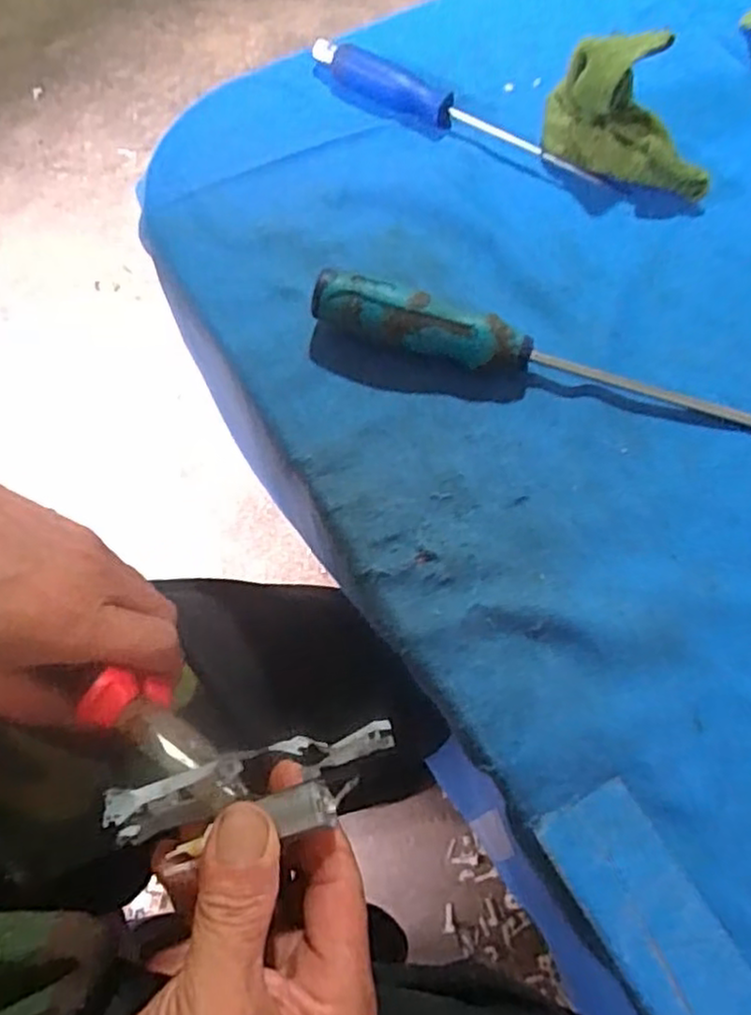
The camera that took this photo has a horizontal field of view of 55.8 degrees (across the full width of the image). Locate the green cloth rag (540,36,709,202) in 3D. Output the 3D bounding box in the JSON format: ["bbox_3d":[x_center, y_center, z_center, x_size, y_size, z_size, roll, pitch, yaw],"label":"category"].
[{"bbox_3d":[0.143,-0.216,0.389,0.094,0.056,0.056,12,68,4],"label":"green cloth rag"}]

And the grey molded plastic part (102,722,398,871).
[{"bbox_3d":[-0.045,0.104,0.257,0.108,0.019,0.030,-17,69,5],"label":"grey molded plastic part"}]

